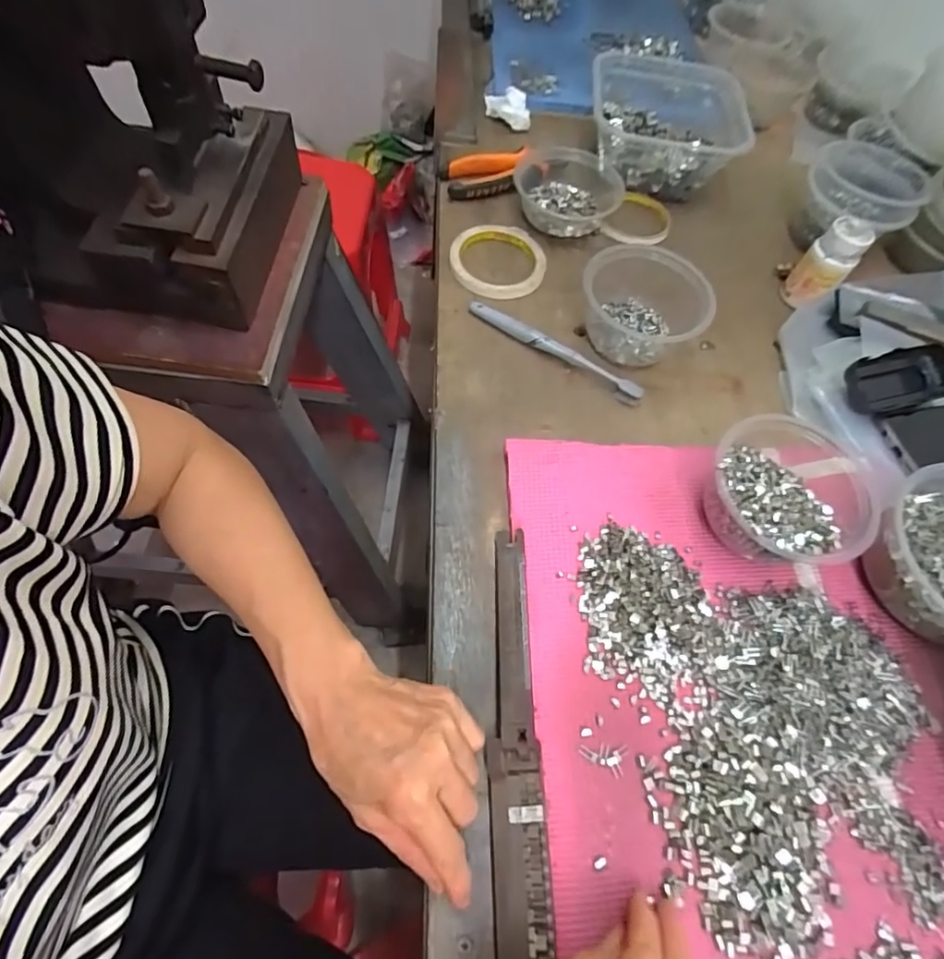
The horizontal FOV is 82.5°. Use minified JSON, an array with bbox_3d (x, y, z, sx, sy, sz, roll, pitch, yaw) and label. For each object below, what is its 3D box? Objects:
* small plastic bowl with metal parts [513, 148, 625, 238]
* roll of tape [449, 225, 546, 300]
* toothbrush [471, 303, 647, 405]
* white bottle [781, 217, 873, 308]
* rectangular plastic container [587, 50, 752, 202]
[{"bbox_3d":[0.107,-0.312,0.583,0.118,0.031,0.115,1,63,-2],"label":"small plastic bowl with metal parts"},{"bbox_3d":[0.026,-0.227,0.552,0.095,0.009,0.094,1,63,-2],"label":"roll of tape"},{"bbox_3d":[0.076,-0.122,0.498,0.179,0.016,0.019,33,66,14],"label":"toothbrush"},{"bbox_3d":[0.354,-0.216,0.537,0.045,0.073,0.047,39,66,15],"label":"white bottle"},{"bbox_3d":[0.231,-0.417,0.636,0.184,0.061,0.181,6,62,-3],"label":"rectangular plastic container"}]

